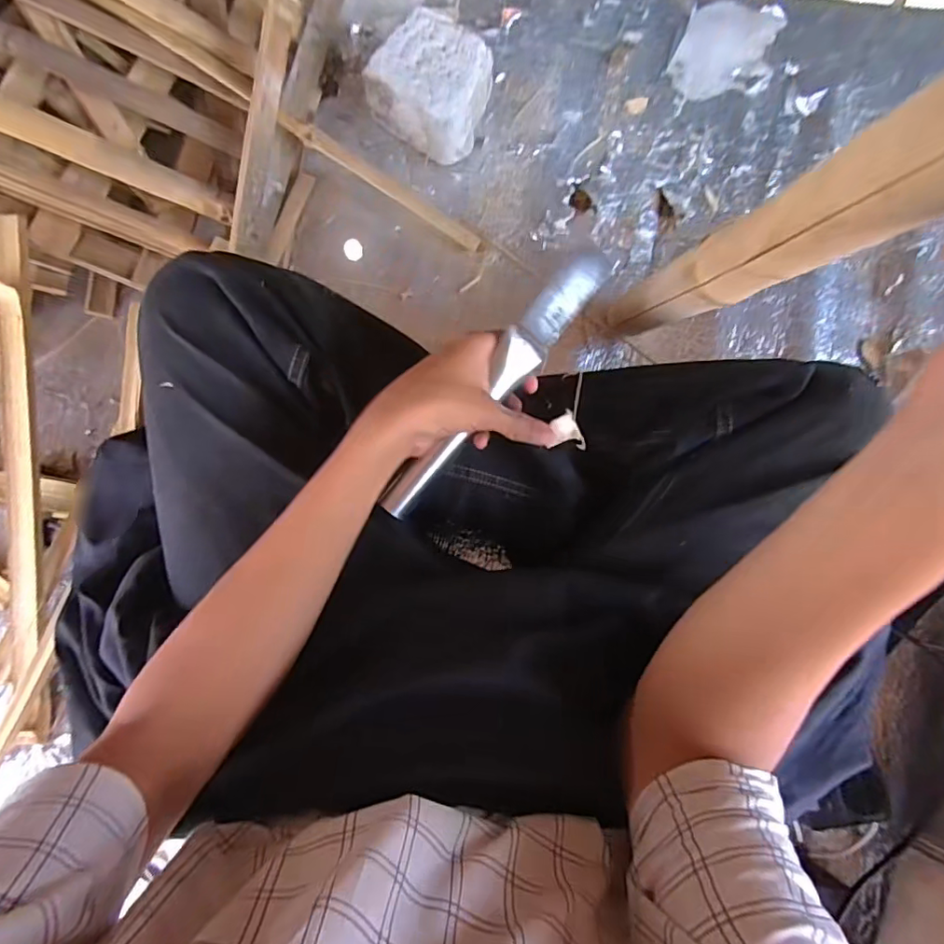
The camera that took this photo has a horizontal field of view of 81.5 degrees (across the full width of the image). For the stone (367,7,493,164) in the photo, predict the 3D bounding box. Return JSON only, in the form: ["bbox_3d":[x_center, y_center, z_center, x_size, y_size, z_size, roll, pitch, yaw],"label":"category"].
[{"bbox_3d":[-0.043,-0.457,0.656,0.127,0.082,0.109,37,81,9],"label":"stone"}]

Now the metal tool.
[{"bbox_3d":[0.019,-0.073,0.445,0.034,0.027,0.269,39,89,9],"label":"metal tool"}]

